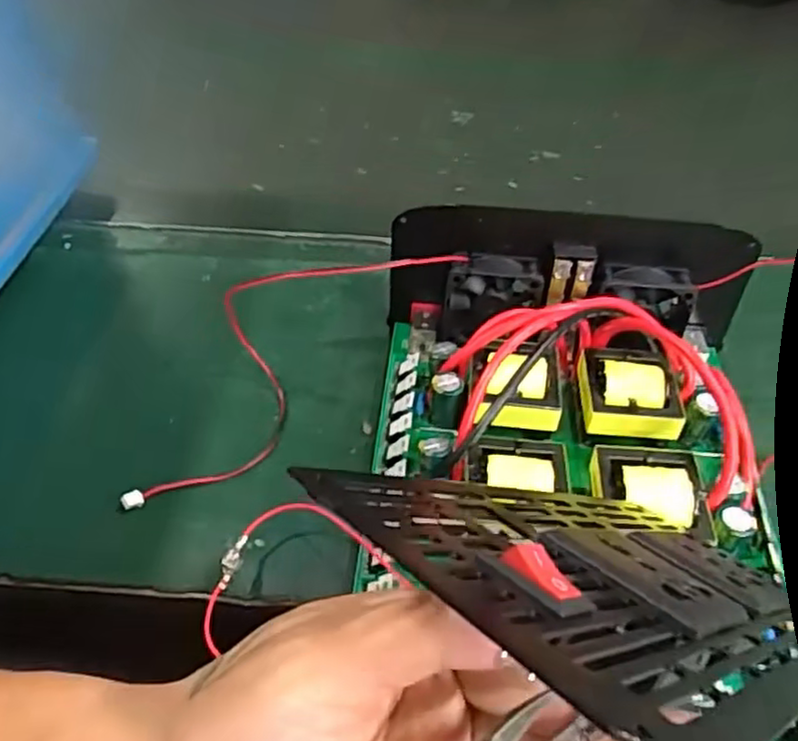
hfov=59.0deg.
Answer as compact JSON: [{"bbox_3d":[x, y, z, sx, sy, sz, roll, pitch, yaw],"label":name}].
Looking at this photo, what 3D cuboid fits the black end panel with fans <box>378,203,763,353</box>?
[{"bbox_3d":[0.090,-0.041,0.384,0.192,0.084,0.039,4,43,2],"label":"black end panel with fans"}]

